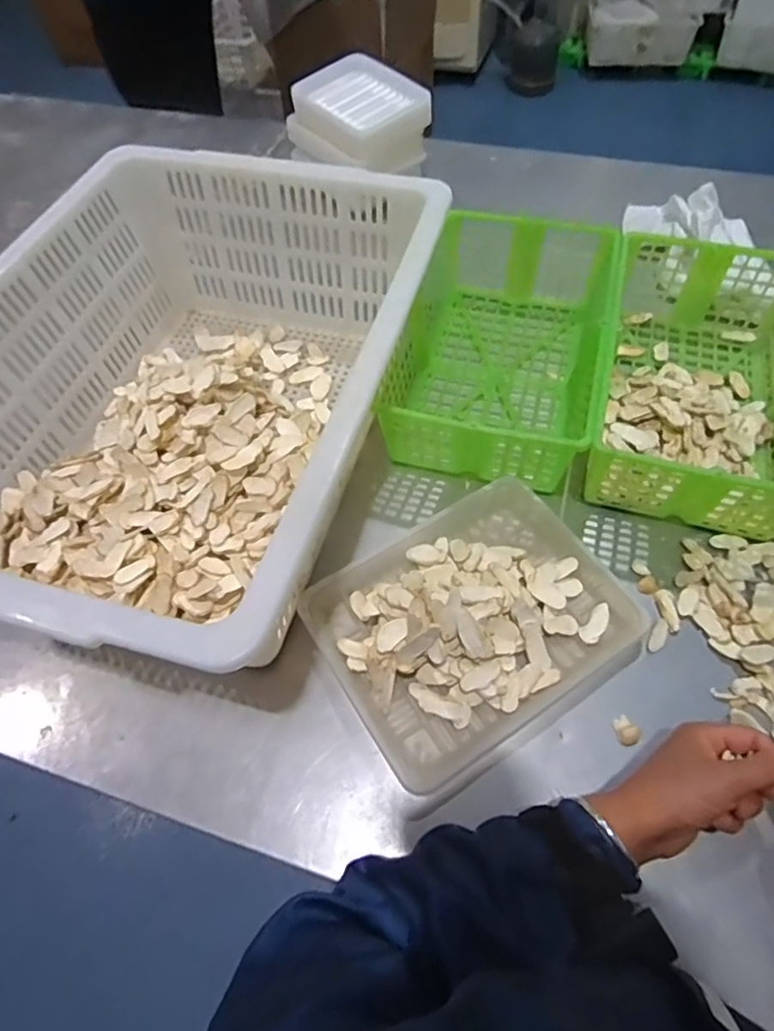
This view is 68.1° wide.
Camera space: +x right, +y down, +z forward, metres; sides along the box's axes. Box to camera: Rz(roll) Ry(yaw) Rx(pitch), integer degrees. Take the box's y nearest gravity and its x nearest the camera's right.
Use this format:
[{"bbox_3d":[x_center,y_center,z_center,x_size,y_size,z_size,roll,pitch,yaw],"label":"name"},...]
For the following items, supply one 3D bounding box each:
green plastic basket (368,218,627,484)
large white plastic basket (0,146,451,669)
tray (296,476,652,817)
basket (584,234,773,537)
[{"bbox_3d":[0.132,-0.194,0.647,0.206,0.108,0.338,13,60,10],"label":"green plastic basket"},{"bbox_3d":[-0.188,-0.116,0.563,0.383,0.194,0.521,13,60,10],"label":"large white plastic basket"},{"bbox_3d":[0.077,0.089,0.511,0.259,0.053,0.212,-29,61,-14],"label":"tray"},{"bbox_3d":[0.340,-0.159,0.618,0.216,0.100,0.368,14,60,11],"label":"basket"}]

